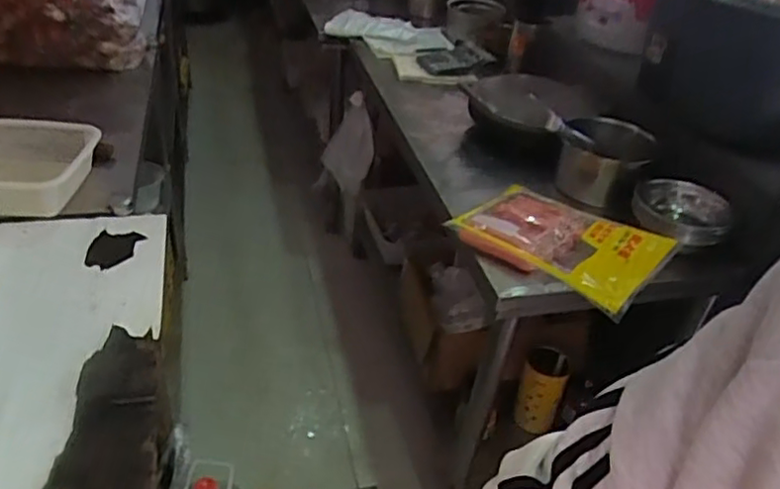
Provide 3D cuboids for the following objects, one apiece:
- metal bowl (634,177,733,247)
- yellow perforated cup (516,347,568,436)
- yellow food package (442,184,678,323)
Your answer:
[{"bbox_3d":[0.506,-0.060,1.102,0.157,0.043,0.157,5,36,-3],"label":"metal bowl"},{"bbox_3d":[0.348,0.333,1.463,0.095,0.190,0.104,5,36,-3],"label":"yellow perforated cup"},{"bbox_3d":[0.274,-0.011,1.045,0.287,0.042,0.212,30,42,28],"label":"yellow food package"}]

